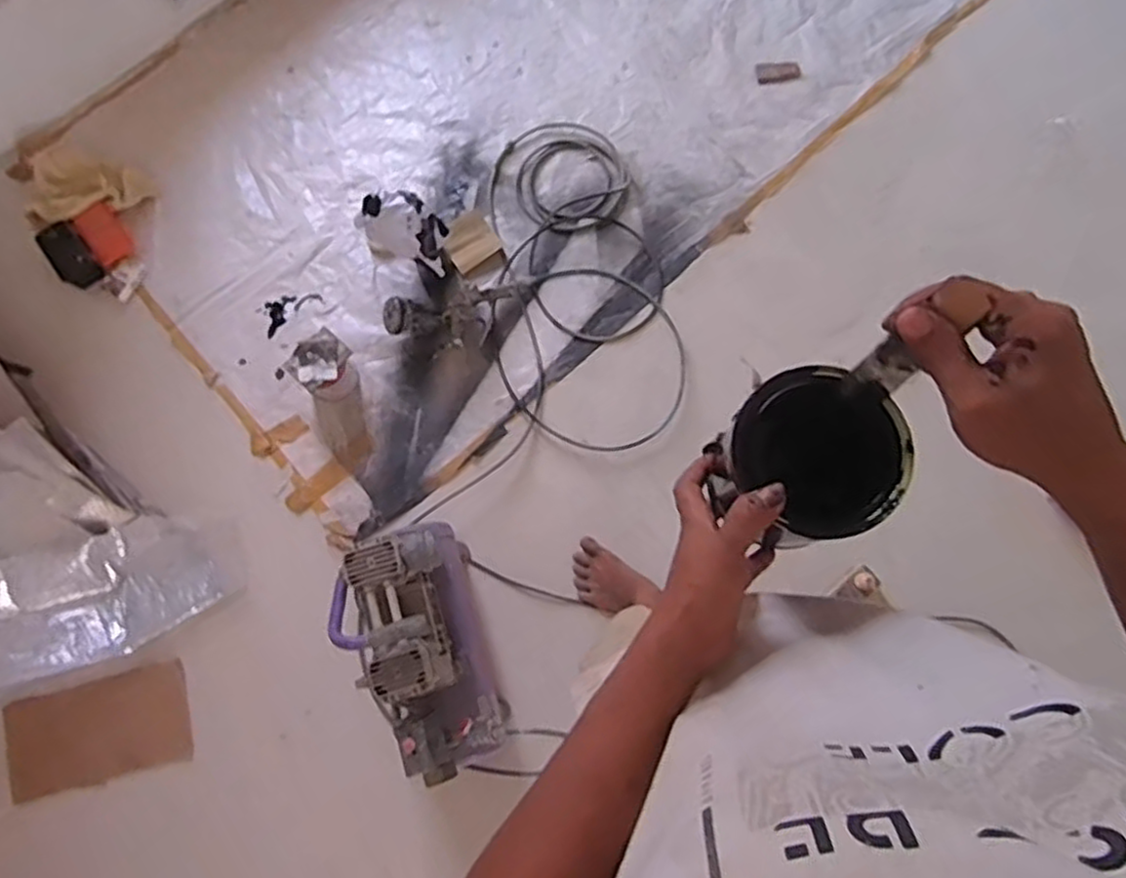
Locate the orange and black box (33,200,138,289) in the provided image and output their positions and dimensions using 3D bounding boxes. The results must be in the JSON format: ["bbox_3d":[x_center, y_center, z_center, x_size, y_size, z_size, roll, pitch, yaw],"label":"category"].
[{"bbox_3d":[-1.034,-0.422,1.561,0.169,0.027,0.161,-33,80,-5],"label":"orange and black box"}]

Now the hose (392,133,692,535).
[{"bbox_3d":[0.018,-0.256,1.549,0.501,0.034,0.934,8,80,3],"label":"hose"}]

